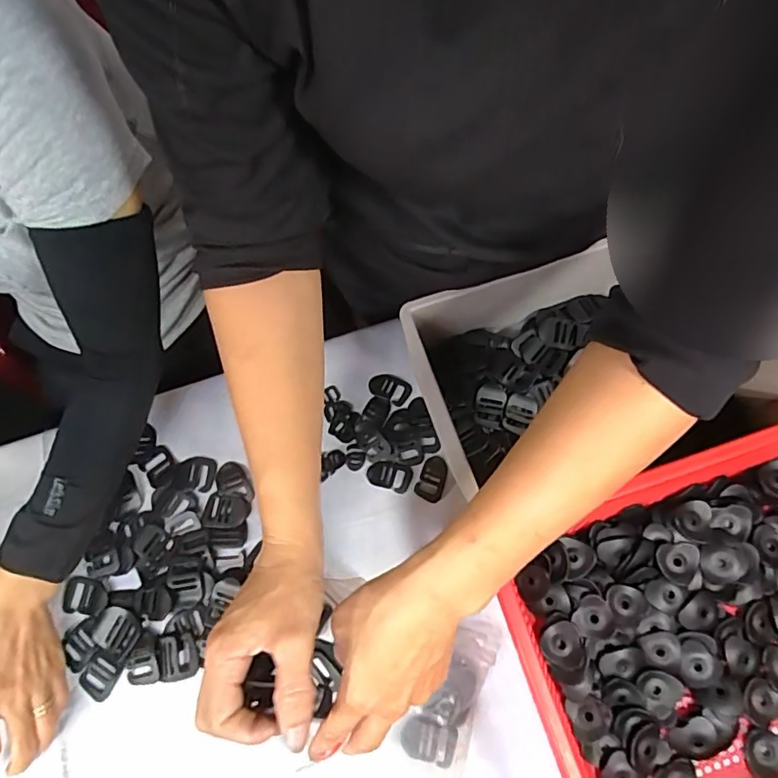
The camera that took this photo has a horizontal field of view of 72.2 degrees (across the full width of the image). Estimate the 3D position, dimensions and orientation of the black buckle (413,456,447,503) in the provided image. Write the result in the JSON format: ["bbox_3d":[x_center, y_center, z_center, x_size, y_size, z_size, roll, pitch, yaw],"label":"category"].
[{"bbox_3d":[0.041,0.085,0.502,0.025,0.004,0.043,21,74,9],"label":"black buckle"}]

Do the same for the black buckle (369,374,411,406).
[{"bbox_3d":[0.001,-0.002,0.536,0.042,0.004,0.028,28,75,11],"label":"black buckle"}]

